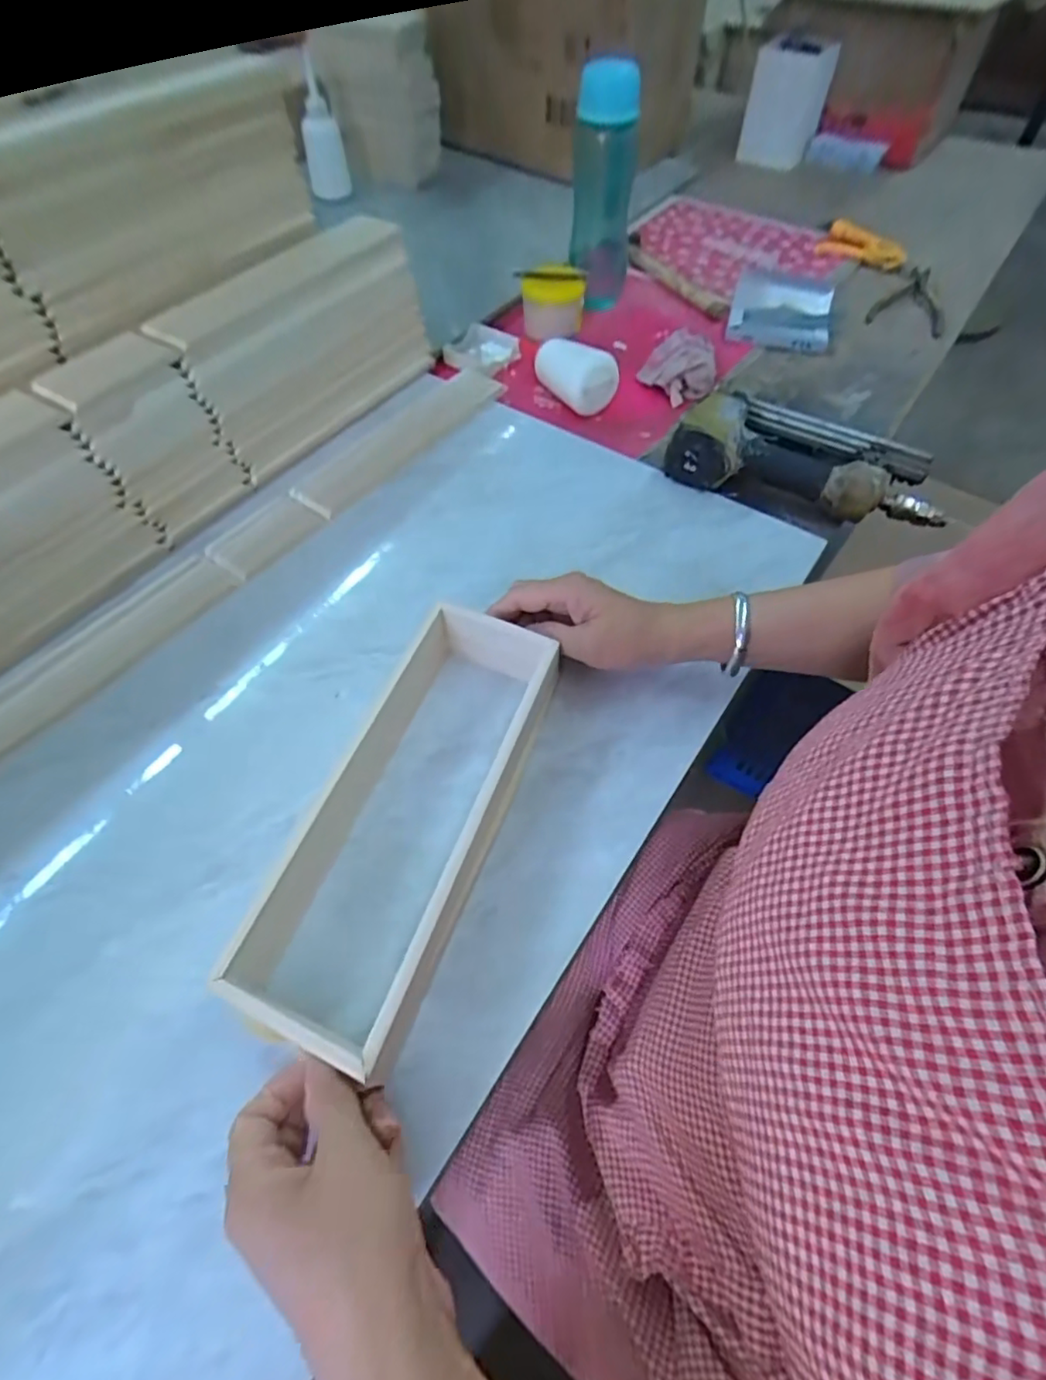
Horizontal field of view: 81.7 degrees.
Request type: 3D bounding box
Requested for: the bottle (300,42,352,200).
[{"bbox_3d":[-0.302,-0.837,0.906,0.060,0.167,0.069,-14,59,-10],"label":"bottle"}]

